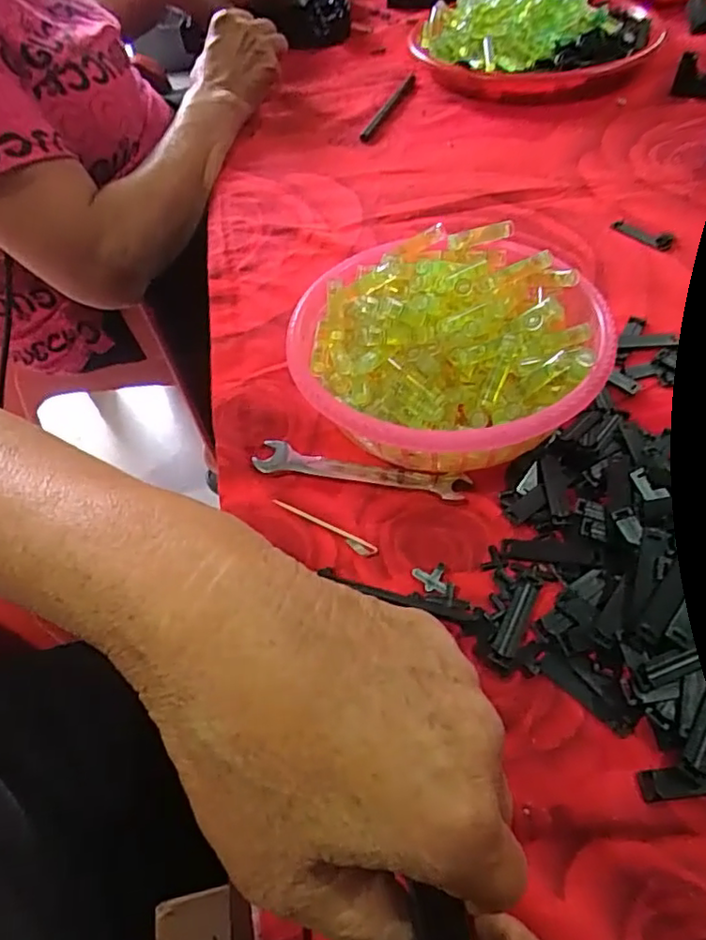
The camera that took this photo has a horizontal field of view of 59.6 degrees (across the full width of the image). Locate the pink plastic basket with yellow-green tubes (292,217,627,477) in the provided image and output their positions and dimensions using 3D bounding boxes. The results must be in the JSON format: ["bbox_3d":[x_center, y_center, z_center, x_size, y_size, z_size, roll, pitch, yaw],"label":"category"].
[{"bbox_3d":[0.053,-0.067,0.347,0.163,0.055,0.166,-3,52,3],"label":"pink plastic basket with yellow-green tubes"}]

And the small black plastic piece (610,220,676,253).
[{"bbox_3d":[0.212,-0.173,0.453,0.015,0.004,0.048,-37,58,-22],"label":"small black plastic piece"}]

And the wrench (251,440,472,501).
[{"bbox_3d":[0.003,0.000,0.335,0.115,0.004,0.019,9,53,12],"label":"wrench"}]

